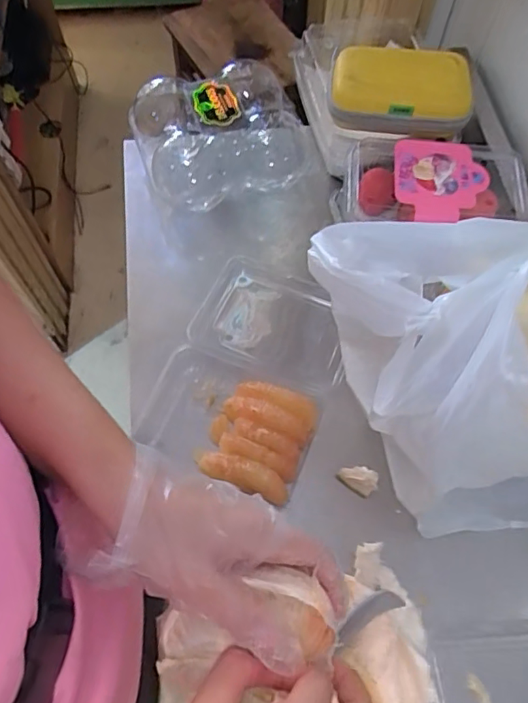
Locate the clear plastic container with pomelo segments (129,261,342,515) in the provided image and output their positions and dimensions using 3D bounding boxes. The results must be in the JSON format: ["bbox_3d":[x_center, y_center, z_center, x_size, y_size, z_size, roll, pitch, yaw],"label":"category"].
[{"bbox_3d":[-0.010,0.018,0.560,0.168,0.047,0.239,24,66,10],"label":"clear plastic container with pomelo segments"}]

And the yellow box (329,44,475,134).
[{"bbox_3d":[0.147,-0.281,0.573,0.148,0.043,0.105,6,64,2],"label":"yellow box"}]

